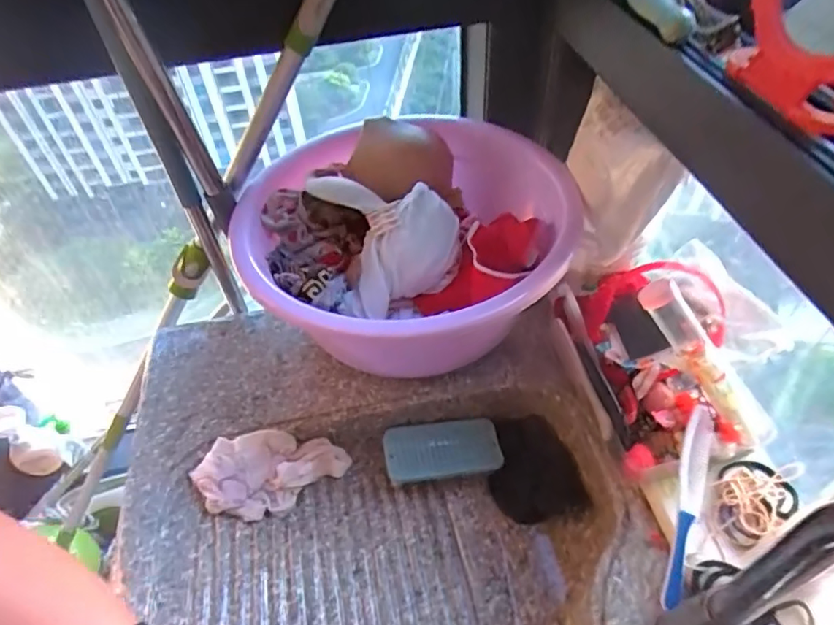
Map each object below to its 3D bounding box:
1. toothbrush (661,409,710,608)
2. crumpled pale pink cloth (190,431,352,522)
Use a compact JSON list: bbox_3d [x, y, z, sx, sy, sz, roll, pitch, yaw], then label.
[{"bbox_3d":[0.247,0.175,0.505,0.019,0.011,0.178,13,75,16],"label":"toothbrush"},{"bbox_3d":[-0.161,0.173,0.615,0.157,0.047,0.082,-17,49,-10],"label":"crumpled pale pink cloth"}]

